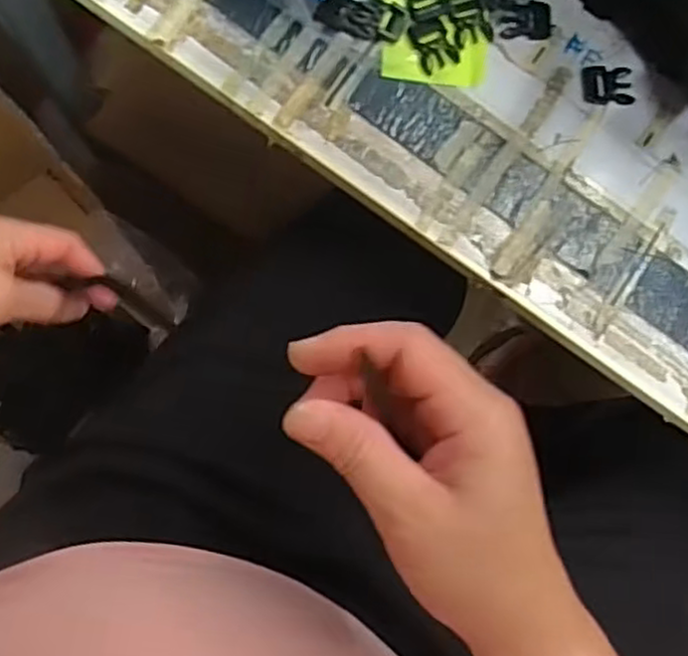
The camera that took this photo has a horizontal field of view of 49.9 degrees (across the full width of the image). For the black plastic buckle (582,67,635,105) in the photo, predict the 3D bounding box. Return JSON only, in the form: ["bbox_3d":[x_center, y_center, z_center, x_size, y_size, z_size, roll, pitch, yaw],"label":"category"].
[{"bbox_3d":[0.153,-0.141,0.427,0.030,0.004,0.021,-1,84,-3],"label":"black plastic buckle"}]

